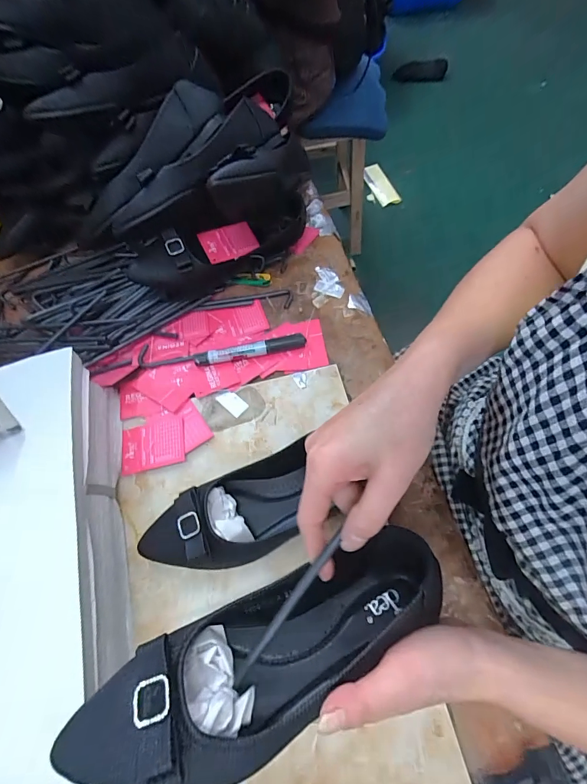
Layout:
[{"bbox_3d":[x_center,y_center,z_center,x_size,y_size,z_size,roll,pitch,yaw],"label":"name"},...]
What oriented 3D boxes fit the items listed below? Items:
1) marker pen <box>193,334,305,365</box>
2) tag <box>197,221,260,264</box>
[{"bbox_3d":[-0.054,-0.053,0.473,0.135,0.015,0.020,-10,64,-4],"label":"marker pen"},{"bbox_3d":[-0.087,-0.204,0.521,0.072,0.011,0.054,-17,65,-8],"label":"tag"}]

